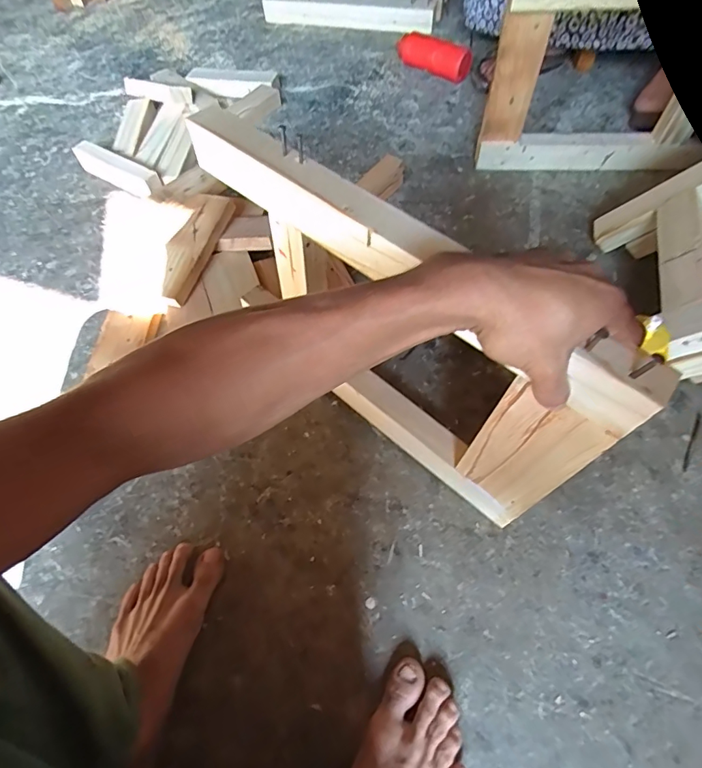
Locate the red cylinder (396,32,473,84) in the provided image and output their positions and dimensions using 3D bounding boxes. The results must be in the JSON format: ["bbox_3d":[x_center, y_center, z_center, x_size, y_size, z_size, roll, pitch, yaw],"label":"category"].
[{"bbox_3d":[0.184,-0.758,1.061,0.199,0.058,0.073,39,68,23],"label":"red cylinder"}]

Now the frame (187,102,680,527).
[{"bbox_3d":[0.037,-0.039,0.468,0.415,0.343,0.044,37,67,22],"label":"frame"}]

